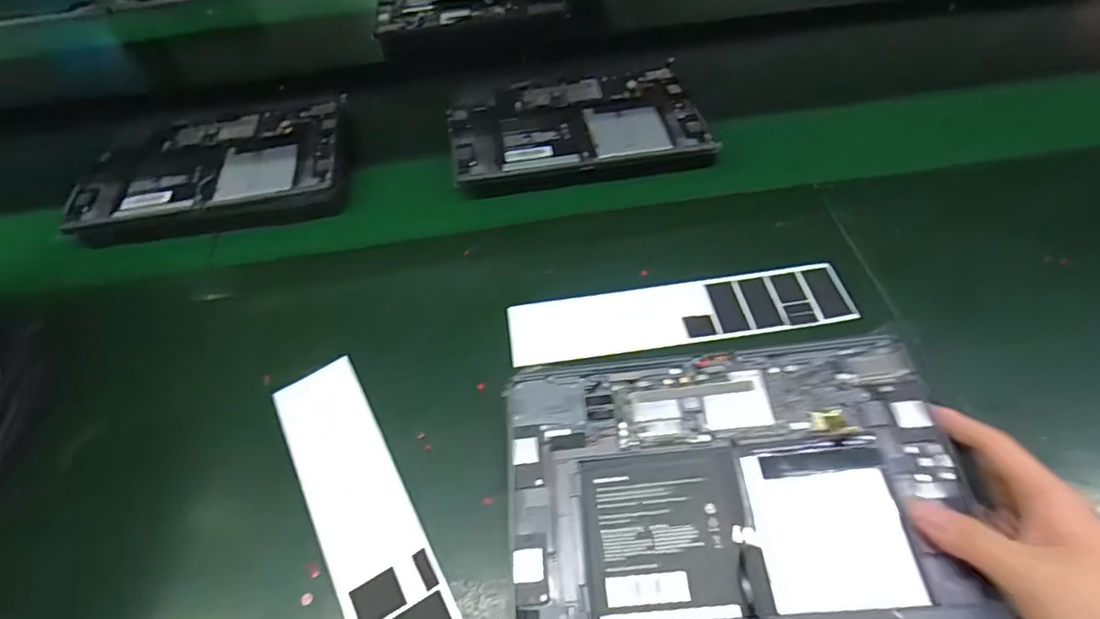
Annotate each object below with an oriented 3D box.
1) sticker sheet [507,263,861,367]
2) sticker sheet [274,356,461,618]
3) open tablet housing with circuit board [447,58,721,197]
[{"bbox_3d":[0.103,0.001,0.454,0.268,0.008,0.062,-8,52,-1],"label":"sticker sheet"},{"bbox_3d":[-0.114,0.144,0.361,0.058,0.004,0.262,-26,57,-17],"label":"sticker sheet"},{"bbox_3d":[0.026,-0.195,0.579,0.255,0.009,0.172,-10,52,-5],"label":"open tablet housing with circuit board"}]

